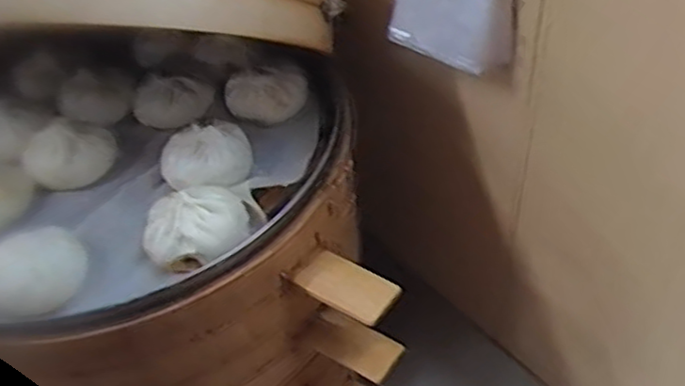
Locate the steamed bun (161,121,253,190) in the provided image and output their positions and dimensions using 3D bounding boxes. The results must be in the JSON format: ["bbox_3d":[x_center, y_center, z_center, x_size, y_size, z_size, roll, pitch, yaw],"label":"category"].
[{"bbox_3d":[-0.129,-0.030,0.698,0.083,0.049,0.083,-12,44,-6],"label":"steamed bun"}]

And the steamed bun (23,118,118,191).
[{"bbox_3d":[-0.264,-0.038,0.713,0.083,0.046,0.083,-24,47,-17],"label":"steamed bun"}]

